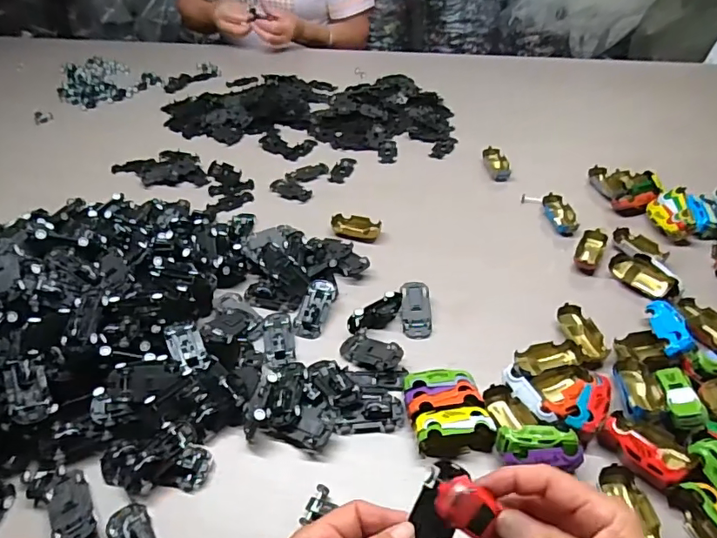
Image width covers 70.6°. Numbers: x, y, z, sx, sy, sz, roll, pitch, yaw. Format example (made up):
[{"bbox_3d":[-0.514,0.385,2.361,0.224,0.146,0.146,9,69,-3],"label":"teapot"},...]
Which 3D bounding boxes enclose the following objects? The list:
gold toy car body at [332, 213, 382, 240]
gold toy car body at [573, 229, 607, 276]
[{"bbox_3d":[-0.003,-0.052,0.646,0.062,0.020,0.029,3,41,6],"label":"gold toy car body"},{"bbox_3d":[0.272,-0.023,0.594,0.027,0.015,0.063,22,46,25],"label":"gold toy car body"}]

